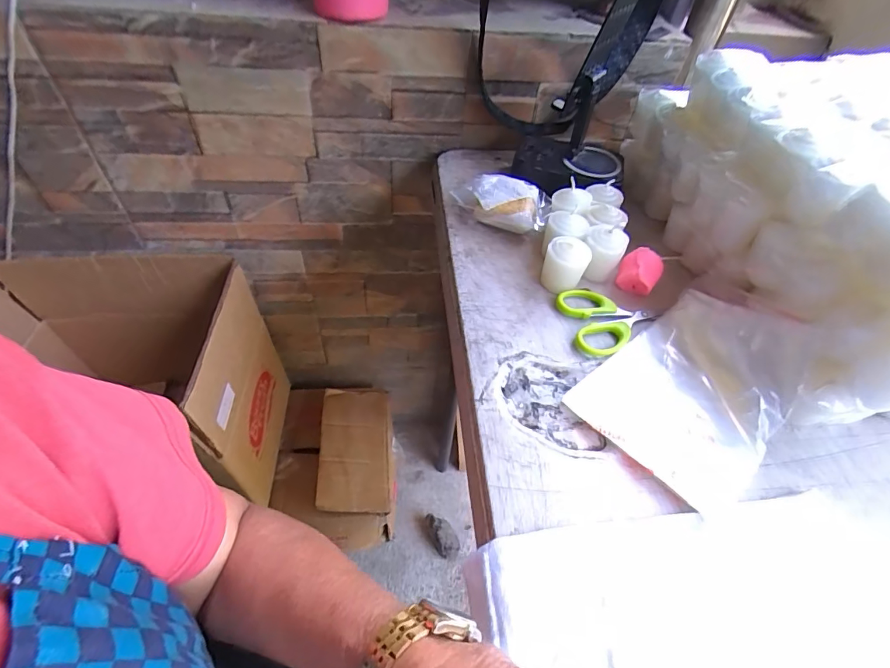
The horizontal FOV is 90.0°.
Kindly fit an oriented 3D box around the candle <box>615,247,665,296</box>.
[{"bbox_3d":[0.175,-0.055,0.403,0.033,0.036,0.030,33,56,20],"label":"candle"}]

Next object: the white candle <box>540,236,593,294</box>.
[{"bbox_3d":[0.109,-0.064,0.401,0.037,0.048,0.035,20,52,11],"label":"white candle"}]

